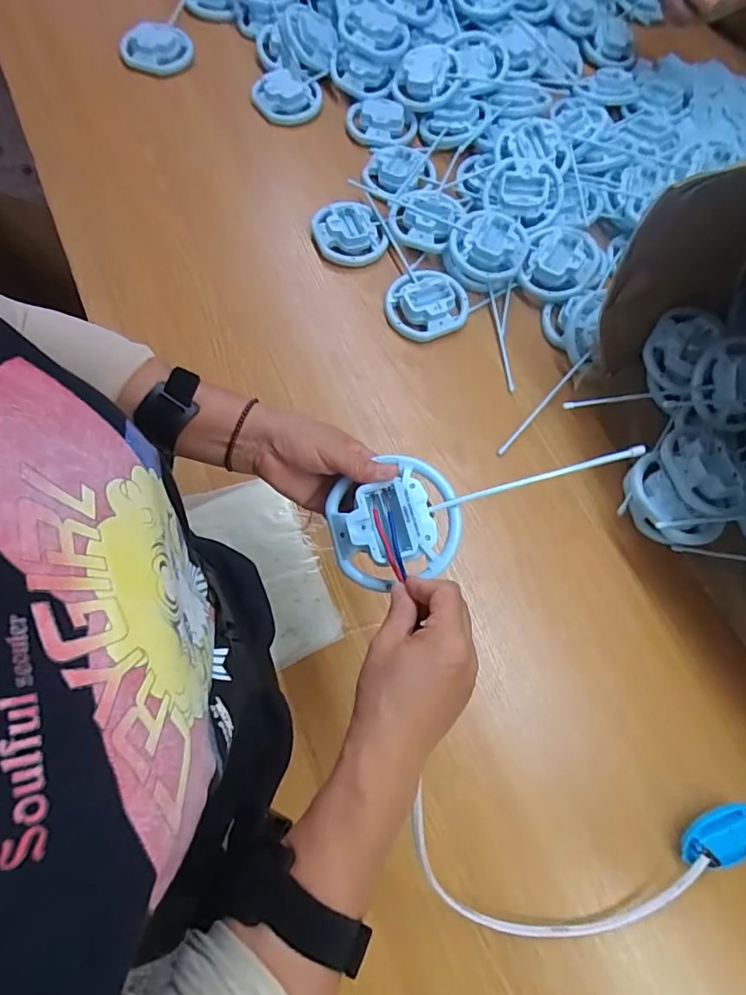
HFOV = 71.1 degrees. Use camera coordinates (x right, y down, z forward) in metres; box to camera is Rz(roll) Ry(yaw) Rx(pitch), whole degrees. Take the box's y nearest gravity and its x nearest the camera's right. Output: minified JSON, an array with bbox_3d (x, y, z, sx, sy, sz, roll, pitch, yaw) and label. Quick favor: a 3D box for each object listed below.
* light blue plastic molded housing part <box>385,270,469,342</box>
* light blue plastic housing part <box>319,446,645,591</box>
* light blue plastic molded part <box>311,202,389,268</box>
[{"bbox_3d":[0.069,-0.248,0.665,0.102,0.031,0.095,5,70,-2],"label":"light blue plastic molded housing part"},{"bbox_3d":[0.082,-0.003,0.401,0.237,0.032,0.089,-17,67,-2],"label":"light blue plastic housing part"},{"bbox_3d":[-0.031,-0.357,0.707,0.094,0.020,0.094,3,76,-11],"label":"light blue plastic molded part"}]

